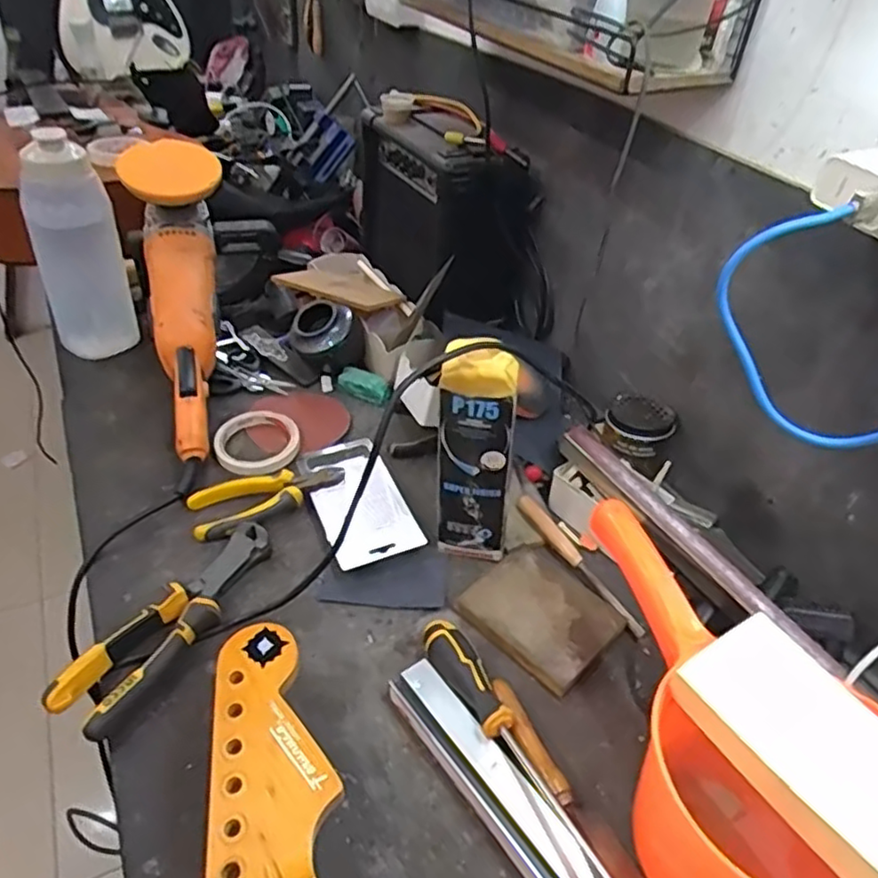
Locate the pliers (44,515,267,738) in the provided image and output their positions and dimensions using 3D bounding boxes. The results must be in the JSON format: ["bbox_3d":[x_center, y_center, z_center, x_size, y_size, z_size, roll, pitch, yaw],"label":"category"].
[{"bbox_3d":[-0.217,0.148,0.556,0.054,0.030,0.209,21,42,19],"label":"pliers"}]

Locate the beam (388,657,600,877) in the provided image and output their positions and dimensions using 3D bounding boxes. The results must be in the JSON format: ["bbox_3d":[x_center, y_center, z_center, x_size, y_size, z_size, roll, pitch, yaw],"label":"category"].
[{"bbox_3d":[0.044,0.251,0.470,0.037,0.024,0.227,-24,48,-30],"label":"beam"}]

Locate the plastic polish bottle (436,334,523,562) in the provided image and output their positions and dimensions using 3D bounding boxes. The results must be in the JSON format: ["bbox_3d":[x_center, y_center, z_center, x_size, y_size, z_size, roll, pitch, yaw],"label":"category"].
[{"bbox_3d":[0.031,0.019,0.587,0.071,0.221,0.031,12,40,9],"label":"plastic polish bottle"}]

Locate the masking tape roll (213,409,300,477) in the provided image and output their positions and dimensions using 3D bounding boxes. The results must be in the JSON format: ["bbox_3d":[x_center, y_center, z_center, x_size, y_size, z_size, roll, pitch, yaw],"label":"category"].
[{"bbox_3d":[-0.203,0.000,0.739,0.089,0.017,0.101,-21,46,-28],"label":"masking tape roll"}]

